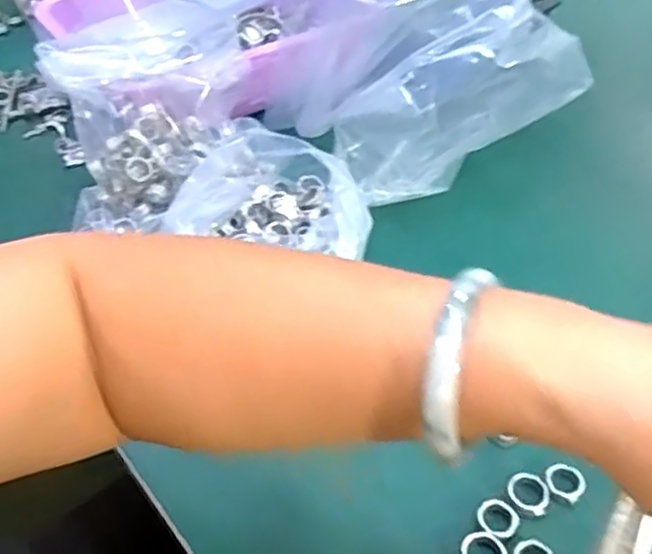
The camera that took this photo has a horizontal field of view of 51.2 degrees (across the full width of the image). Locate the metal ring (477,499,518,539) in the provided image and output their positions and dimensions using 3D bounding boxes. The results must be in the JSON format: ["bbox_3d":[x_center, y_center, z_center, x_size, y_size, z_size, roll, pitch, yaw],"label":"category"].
[{"bbox_3d":[0.092,0.129,0.364,0.020,0.004,0.020,0,45,0],"label":"metal ring"}]

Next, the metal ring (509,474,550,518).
[{"bbox_3d":[0.112,0.118,0.375,0.022,0.004,0.021,0,45,0],"label":"metal ring"}]

